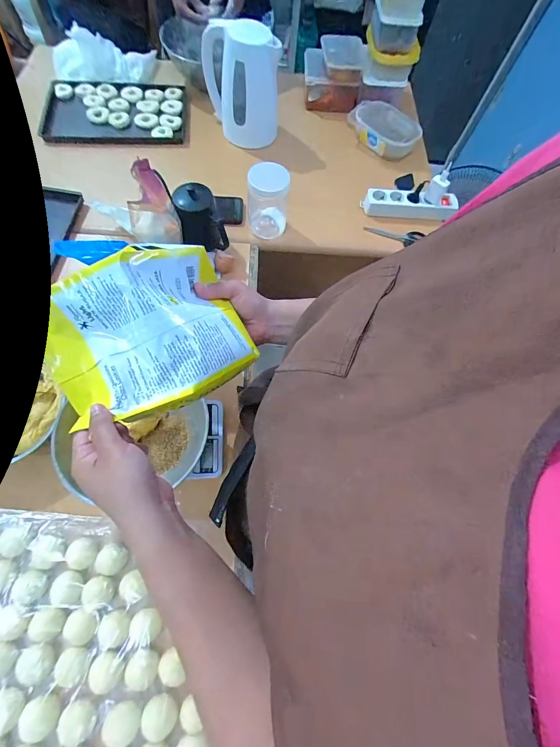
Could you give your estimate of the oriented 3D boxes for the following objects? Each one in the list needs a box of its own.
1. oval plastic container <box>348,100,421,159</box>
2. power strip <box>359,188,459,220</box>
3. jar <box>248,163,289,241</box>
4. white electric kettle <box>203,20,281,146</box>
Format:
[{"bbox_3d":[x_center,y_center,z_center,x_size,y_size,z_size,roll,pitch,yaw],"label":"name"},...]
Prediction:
[{"bbox_3d":[0.303,-0.698,0.903,0.193,0.057,0.142,36,70,10],"label":"oval plastic container"},{"bbox_3d":[0.330,-0.427,0.803,0.242,0.040,0.061,6,68,-2],"label":"power strip"},{"bbox_3d":[-0.027,-0.388,0.712,0.085,0.138,0.083,1,68,-4],"label":"jar"},{"bbox_3d":[-0.093,-0.717,0.799,0.180,0.215,0.112,-5,69,-6],"label":"white electric kettle"}]

